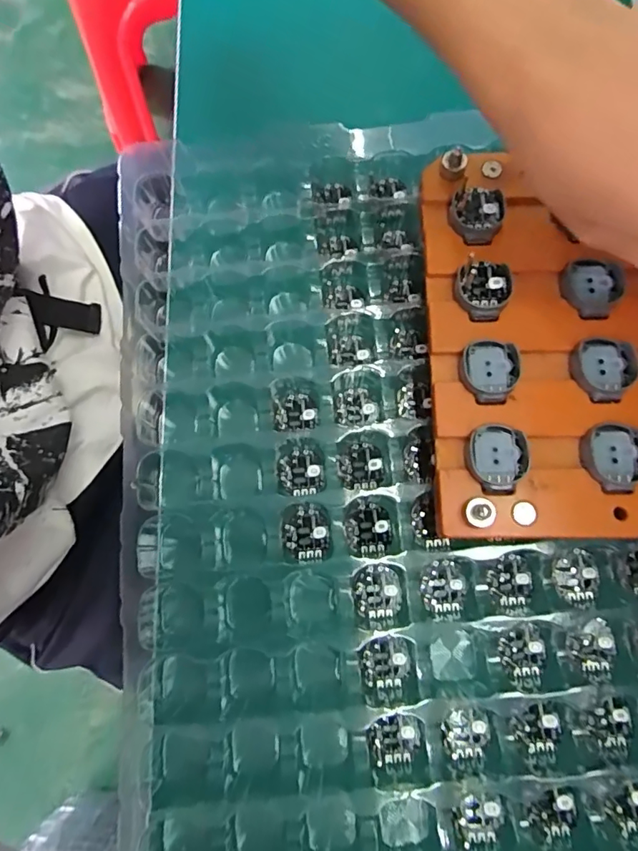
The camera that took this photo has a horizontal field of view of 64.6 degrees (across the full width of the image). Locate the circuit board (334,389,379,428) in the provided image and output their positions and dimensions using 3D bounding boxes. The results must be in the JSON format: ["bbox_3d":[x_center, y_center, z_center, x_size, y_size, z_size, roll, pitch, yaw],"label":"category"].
[{"bbox_3d":[0.020,-0.010,0.267,0.022,0.004,0.020,3,76,1],"label":"circuit board"}]

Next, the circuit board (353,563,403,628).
[{"bbox_3d":[0.028,0.082,0.245,0.023,0.004,0.028,2,76,1],"label":"circuit board"}]

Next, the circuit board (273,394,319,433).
[{"bbox_3d":[-0.012,-0.006,0.266,0.023,0.004,0.020,-3,76,0],"label":"circuit board"}]

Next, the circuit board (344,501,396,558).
[{"bbox_3d":[0.025,0.051,0.251,0.024,0.005,0.026,-5,76,-1],"label":"circuit board"}]

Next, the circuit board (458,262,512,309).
[{"bbox_3d":[0.078,-0.066,0.236,0.022,0.005,0.024,-26,77,-6],"label":"circuit board"}]

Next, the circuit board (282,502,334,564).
[{"bbox_3d":[-0.006,0.054,0.253,0.025,0.004,0.028,-4,76,0],"label":"circuit board"}]

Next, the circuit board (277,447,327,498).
[{"bbox_3d":[-0.009,0.024,0.259,0.024,0.004,0.025,-6,76,-1],"label":"circuit board"}]

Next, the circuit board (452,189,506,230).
[{"bbox_3d":[0.078,-0.105,0.244,0.024,0.004,0.024,1,76,1],"label":"circuit board"}]

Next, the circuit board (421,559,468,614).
[{"bbox_3d":[0.061,0.077,0.243,0.021,0.004,0.024,21,77,6],"label":"circuit board"}]

